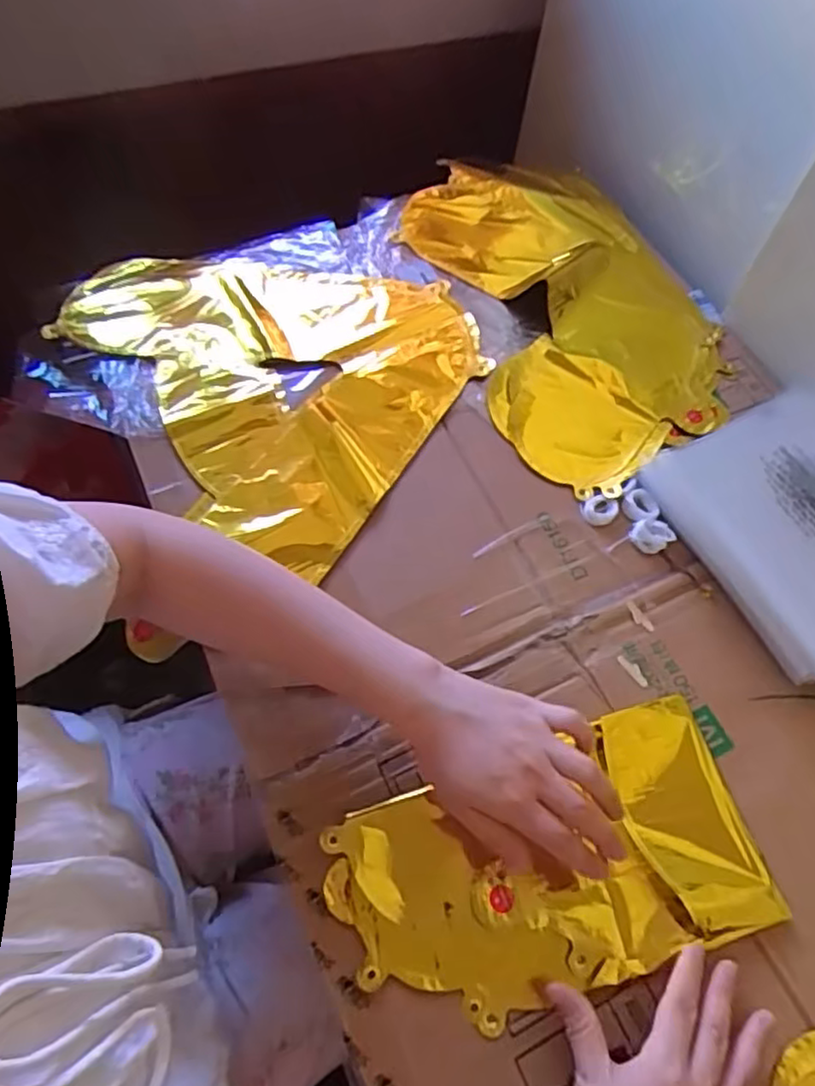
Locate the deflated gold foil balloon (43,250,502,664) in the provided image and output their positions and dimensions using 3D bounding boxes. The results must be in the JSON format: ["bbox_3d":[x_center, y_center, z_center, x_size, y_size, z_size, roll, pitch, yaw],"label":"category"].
[{"bbox_3d":[-0.113,-0.146,0.597,0.350,0.011,0.368,-24,66,-15],"label":"deflated gold foil balloon"}]

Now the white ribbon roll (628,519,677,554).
[{"bbox_3d":[0.195,-0.006,0.548,0.029,0.009,0.029,1,62,-3],"label":"white ribbon roll"}]

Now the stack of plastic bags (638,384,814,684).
[{"bbox_3d":[0.325,-0.015,0.544,0.207,0.029,0.218,-26,67,-16],"label":"stack of plastic bags"}]

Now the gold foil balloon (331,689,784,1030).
[{"bbox_3d":[0.088,0.201,0.436,0.265,0.012,0.145,-12,64,-7],"label":"gold foil balloon"}]

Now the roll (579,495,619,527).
[{"bbox_3d":[0.157,-0.027,0.558,0.029,0.005,0.025,-21,65,-14],"label":"roll"}]

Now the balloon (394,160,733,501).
[{"bbox_3d":[0.143,-0.238,0.662,0.234,0.027,0.405,-21,66,-14],"label":"balloon"}]

